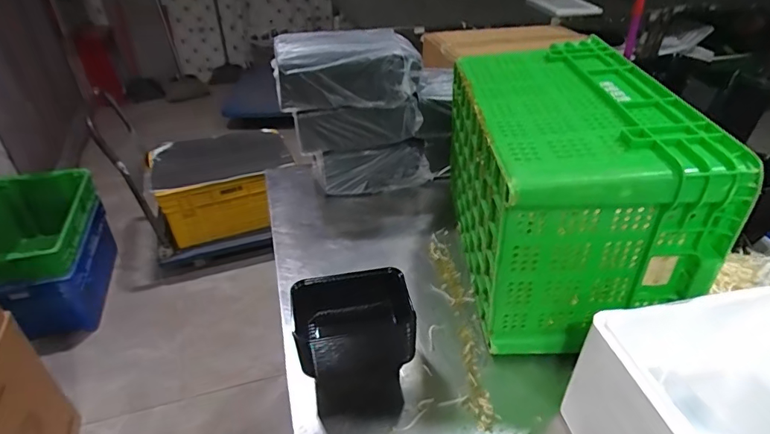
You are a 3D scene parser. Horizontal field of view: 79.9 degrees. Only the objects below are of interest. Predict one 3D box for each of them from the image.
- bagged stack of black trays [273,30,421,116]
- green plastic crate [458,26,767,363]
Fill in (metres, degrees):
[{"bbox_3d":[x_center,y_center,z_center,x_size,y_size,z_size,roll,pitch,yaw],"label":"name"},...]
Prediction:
[{"bbox_3d":[-0.093,-0.350,1.105,0.337,0.134,0.191,-16,40,-21],"label":"bagged stack of black trays"},{"bbox_3d":[0.317,-0.073,0.889,0.322,0.356,0.540,1,36,0],"label":"green plastic crate"}]

